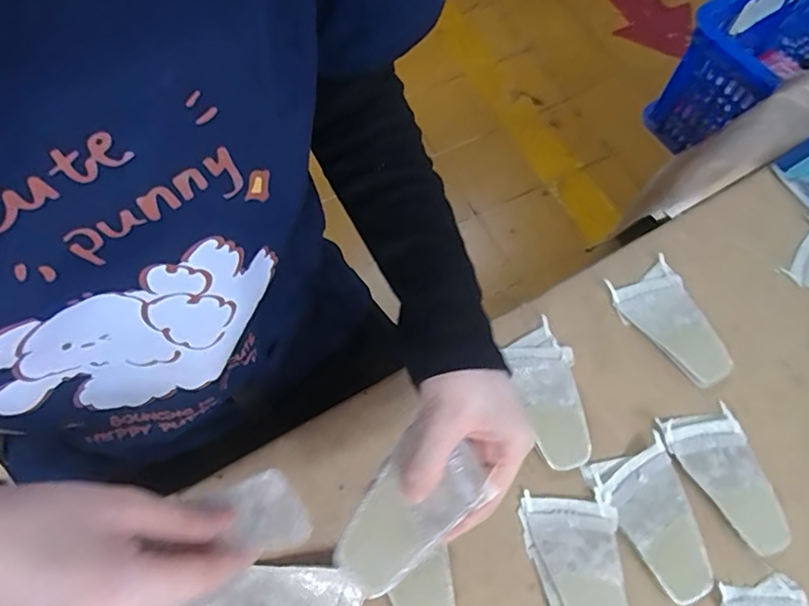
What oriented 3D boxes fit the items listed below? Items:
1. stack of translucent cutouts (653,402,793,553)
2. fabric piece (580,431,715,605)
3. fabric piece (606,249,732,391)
[{"bbox_3d":[0.231,0.128,0.412,0.060,0.009,0.100,-13,68,-8],"label":"stack of translucent cutouts"},{"bbox_3d":[0.177,0.151,0.398,0.060,0.007,0.100,-21,70,-11],"label":"fabric piece"},{"bbox_3d":[0.213,0.017,0.458,0.061,0.007,0.104,-23,70,-11],"label":"fabric piece"}]

